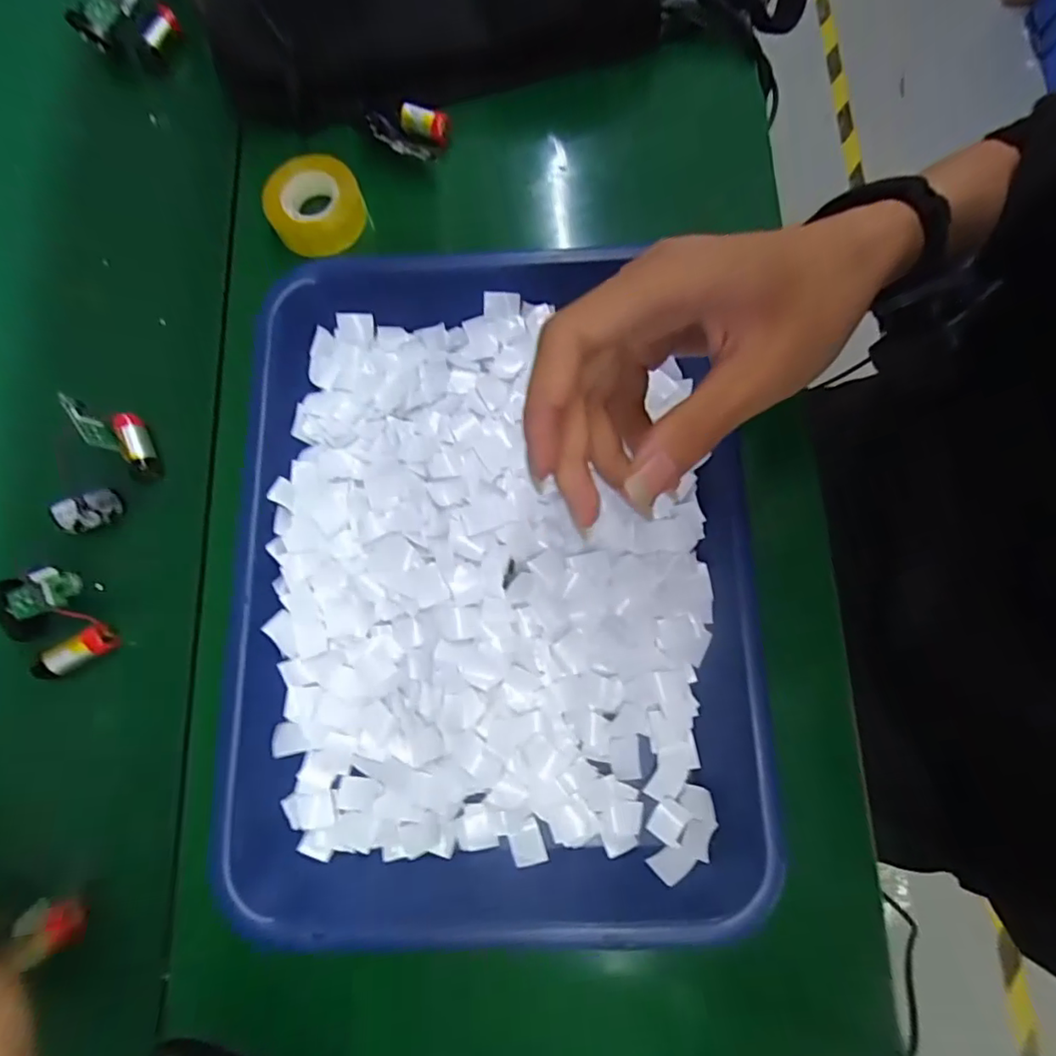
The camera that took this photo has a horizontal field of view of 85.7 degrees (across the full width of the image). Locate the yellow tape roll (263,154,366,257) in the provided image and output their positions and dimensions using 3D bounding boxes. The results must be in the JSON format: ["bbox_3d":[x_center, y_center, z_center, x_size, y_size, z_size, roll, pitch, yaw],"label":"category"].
[{"bbox_3d":[-0.129,-0.196,0.345,0.053,0.024,0.053,0,77,-1],"label":"yellow tape roll"}]

